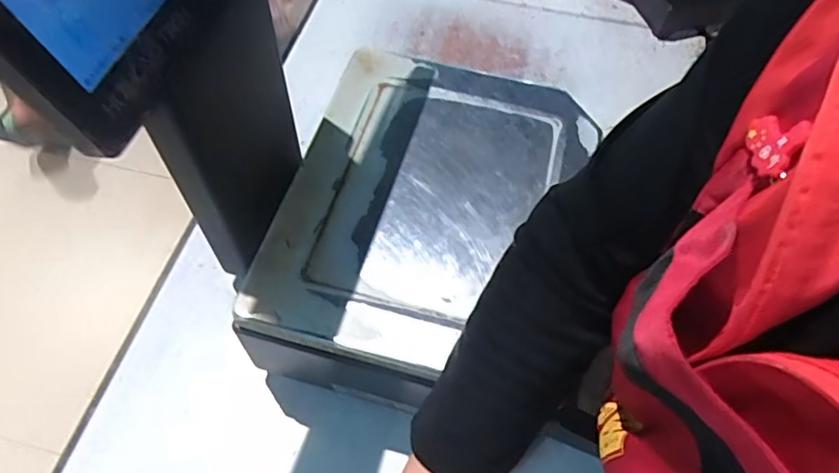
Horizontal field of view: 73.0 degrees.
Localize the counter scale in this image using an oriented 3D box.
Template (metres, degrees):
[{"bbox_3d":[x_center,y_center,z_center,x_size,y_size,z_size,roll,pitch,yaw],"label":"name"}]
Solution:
[{"bbox_3d":[-0.003,-0.002,0.603,0.253,0.134,0.363,17,60,9],"label":"counter scale"}]

